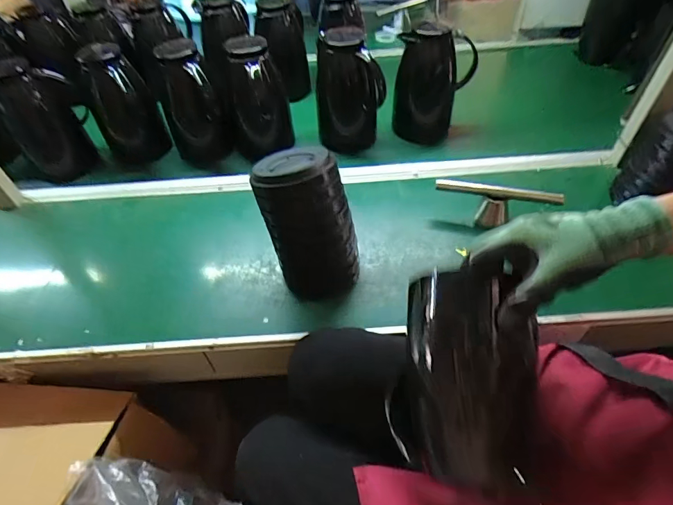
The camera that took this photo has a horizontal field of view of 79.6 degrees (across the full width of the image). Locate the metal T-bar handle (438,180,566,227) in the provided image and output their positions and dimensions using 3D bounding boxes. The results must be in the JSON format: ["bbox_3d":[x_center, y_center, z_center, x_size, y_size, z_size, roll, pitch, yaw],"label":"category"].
[{"bbox_3d":[0.267,-0.075,0.688,0.198,0.073,0.042,10,52,12],"label":"metal T-bar handle"}]

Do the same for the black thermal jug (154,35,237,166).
[{"bbox_3d":[-0.289,-0.286,0.837,0.120,0.243,0.111,-24,53,-16],"label":"black thermal jug"}]

